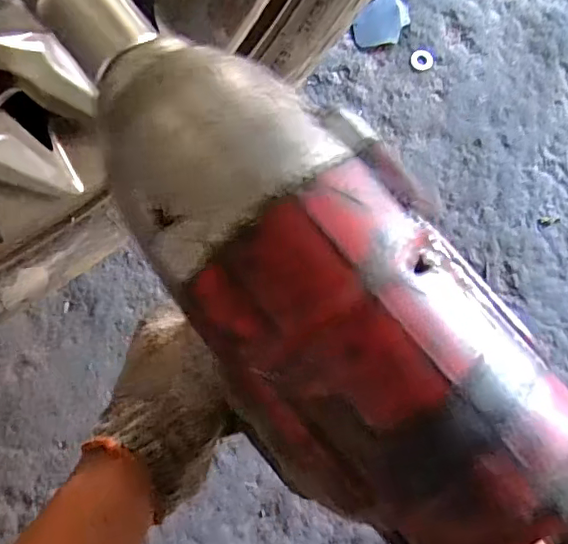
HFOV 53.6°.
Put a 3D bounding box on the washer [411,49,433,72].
[{"bbox_3d":[0.154,-0.237,0.629,0.025,0.004,0.025,1,78,-5],"label":"washer"}]

